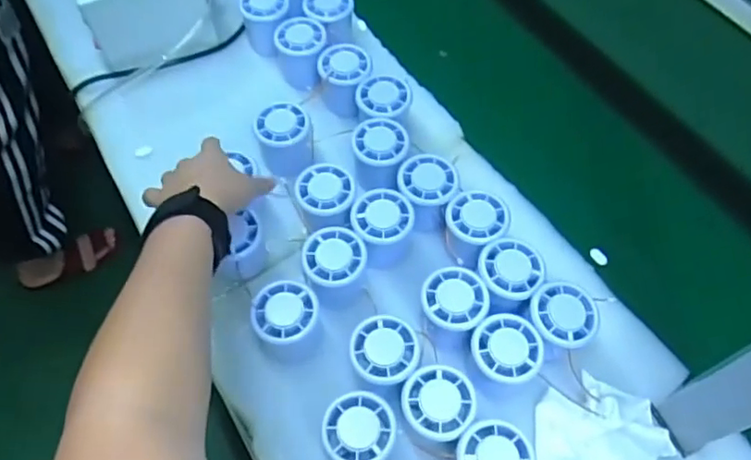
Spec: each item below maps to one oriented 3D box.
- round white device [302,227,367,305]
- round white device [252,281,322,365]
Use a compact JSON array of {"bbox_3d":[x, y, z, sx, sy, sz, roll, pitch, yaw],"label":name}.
[{"bbox_3d":[-0.034,0.032,0.532,0.052,0.051,0.052,0,60,0],"label":"round white device"},{"bbox_3d":[-0.074,0.079,0.509,0.050,0.056,0.053,0,60,0],"label":"round white device"}]

